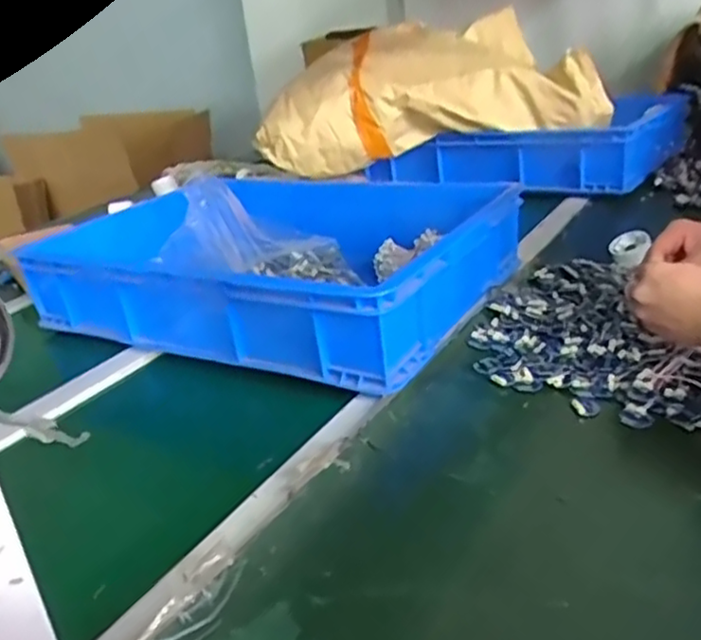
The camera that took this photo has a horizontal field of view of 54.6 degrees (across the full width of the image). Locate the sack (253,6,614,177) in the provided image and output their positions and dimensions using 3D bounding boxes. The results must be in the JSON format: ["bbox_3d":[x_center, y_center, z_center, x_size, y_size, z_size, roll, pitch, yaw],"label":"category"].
[{"bbox_3d":[0.170,-0.500,1.485,0.703,0.243,0.325,-5,24,3],"label":"sack"}]

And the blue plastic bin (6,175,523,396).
[{"bbox_3d":[-0.094,-0.101,0.956,0.560,0.126,0.417,12,29,29],"label":"blue plastic bin"}]

